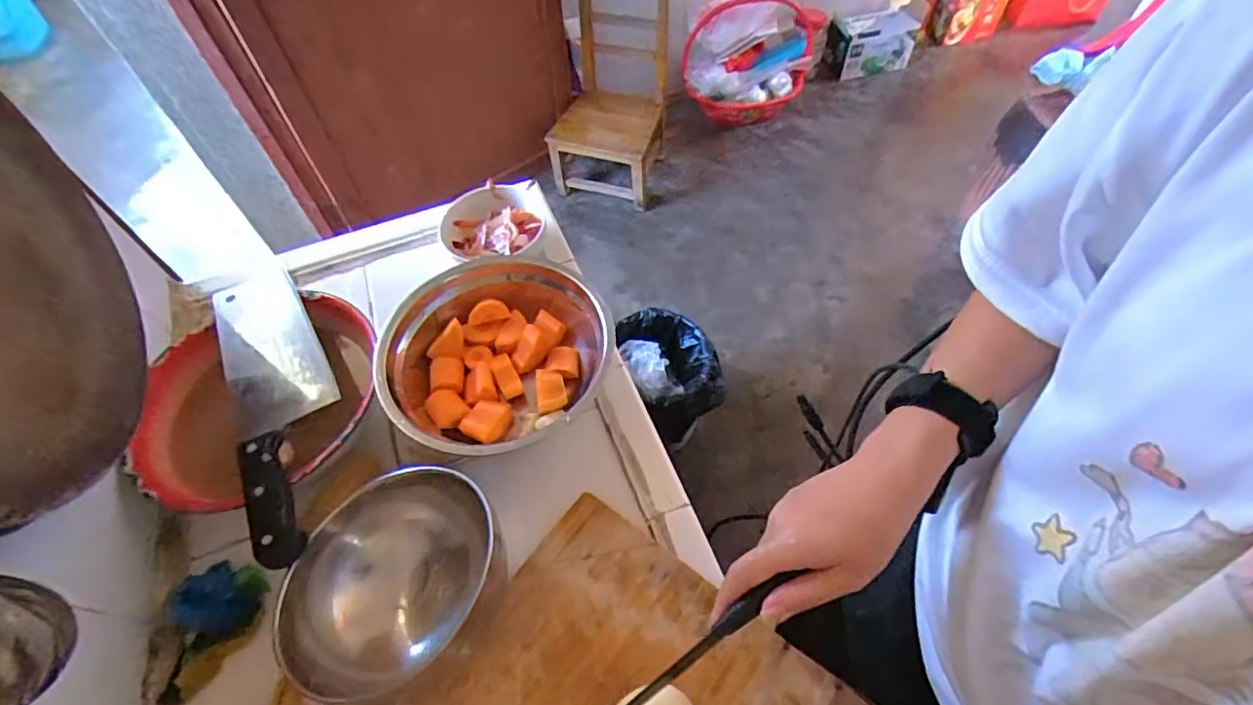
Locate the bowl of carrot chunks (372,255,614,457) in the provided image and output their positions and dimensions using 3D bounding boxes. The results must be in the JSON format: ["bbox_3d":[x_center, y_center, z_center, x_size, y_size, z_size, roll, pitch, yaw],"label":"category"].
[{"bbox_3d":[-0.126,0.007,0.540,0.205,0.073,0.209,-1,56,1],"label":"bowl of carrot chunks"}]

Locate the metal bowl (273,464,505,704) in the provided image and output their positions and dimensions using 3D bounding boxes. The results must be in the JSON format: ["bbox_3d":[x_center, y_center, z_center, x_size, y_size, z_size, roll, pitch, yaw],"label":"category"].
[{"bbox_3d":[-0.163,0.165,0.411,0.120,0.061,0.152,18,58,14],"label":"metal bowl"}]

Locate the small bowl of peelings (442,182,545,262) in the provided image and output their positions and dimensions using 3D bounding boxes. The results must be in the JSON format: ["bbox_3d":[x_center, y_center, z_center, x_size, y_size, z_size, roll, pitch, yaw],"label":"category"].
[{"bbox_3d":[-0.147,-0.142,0.627,0.110,0.042,0.114,-1,56,1],"label":"small bowl of peelings"}]

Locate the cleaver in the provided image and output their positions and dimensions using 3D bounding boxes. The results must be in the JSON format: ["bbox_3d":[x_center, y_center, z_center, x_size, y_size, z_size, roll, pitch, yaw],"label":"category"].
[{"bbox_3d":[-0.300,0.029,0.490,0.083,0.027,0.303,-25,59,-15],"label":"cleaver"}]

